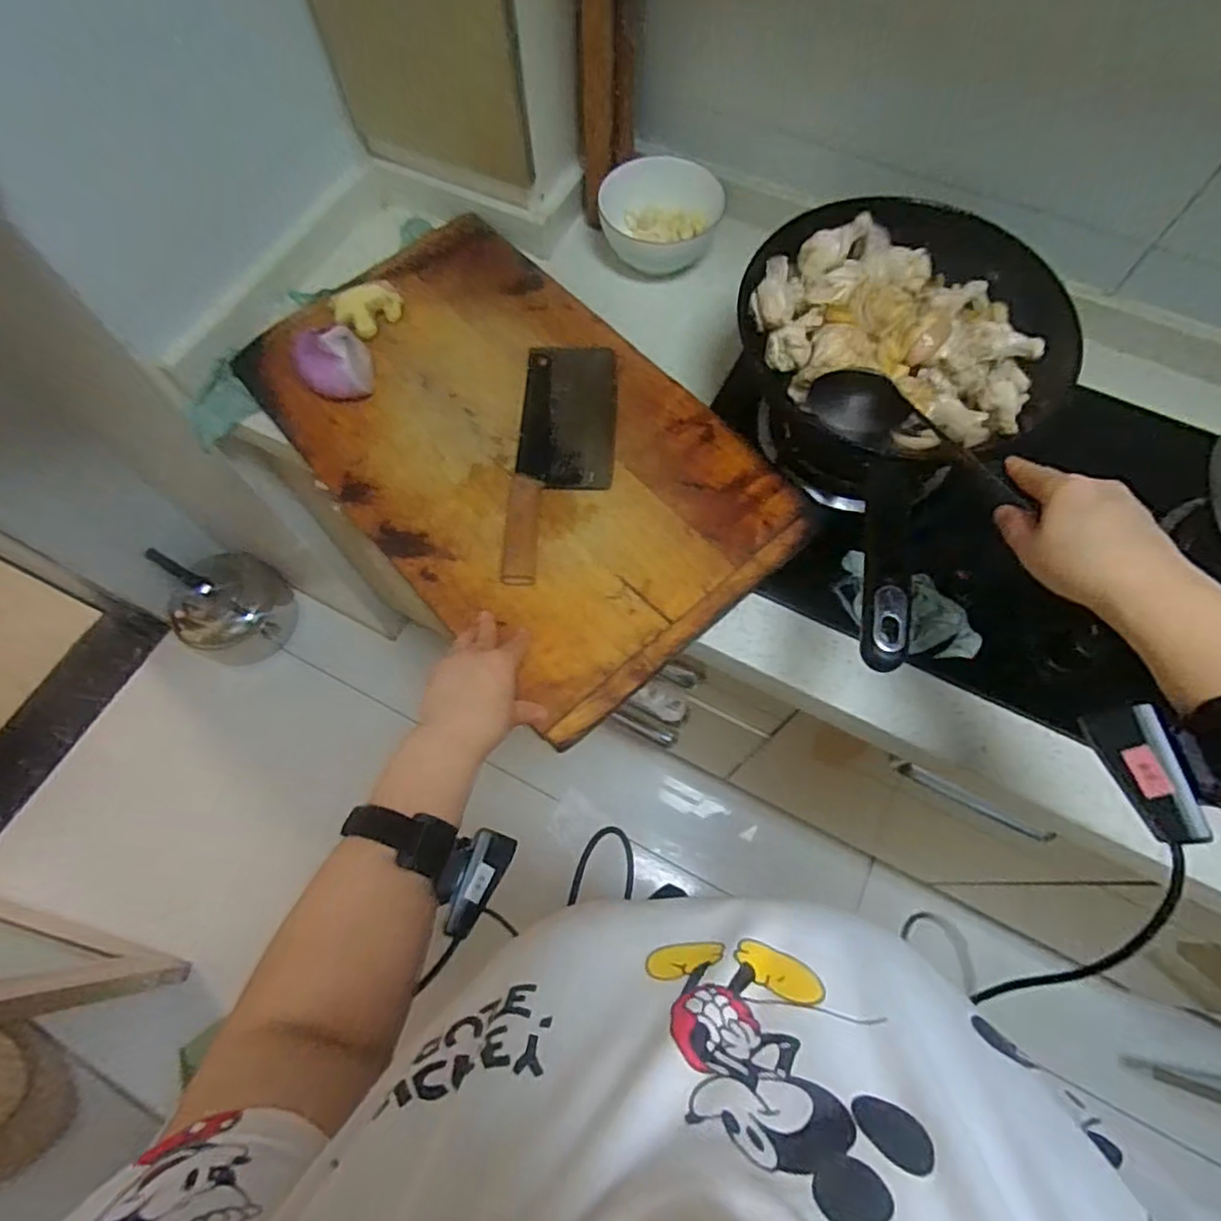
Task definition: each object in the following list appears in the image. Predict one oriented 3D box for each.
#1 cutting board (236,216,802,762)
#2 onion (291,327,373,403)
[{"bbox_3d":[-0.112,-0.189,0.697,0.346,0.034,0.592,-39,72,-14],"label":"cutting board"},{"bbox_3d":[-0.302,-0.267,0.704,0.073,0.055,0.071,-14,68,-5],"label":"onion"}]

